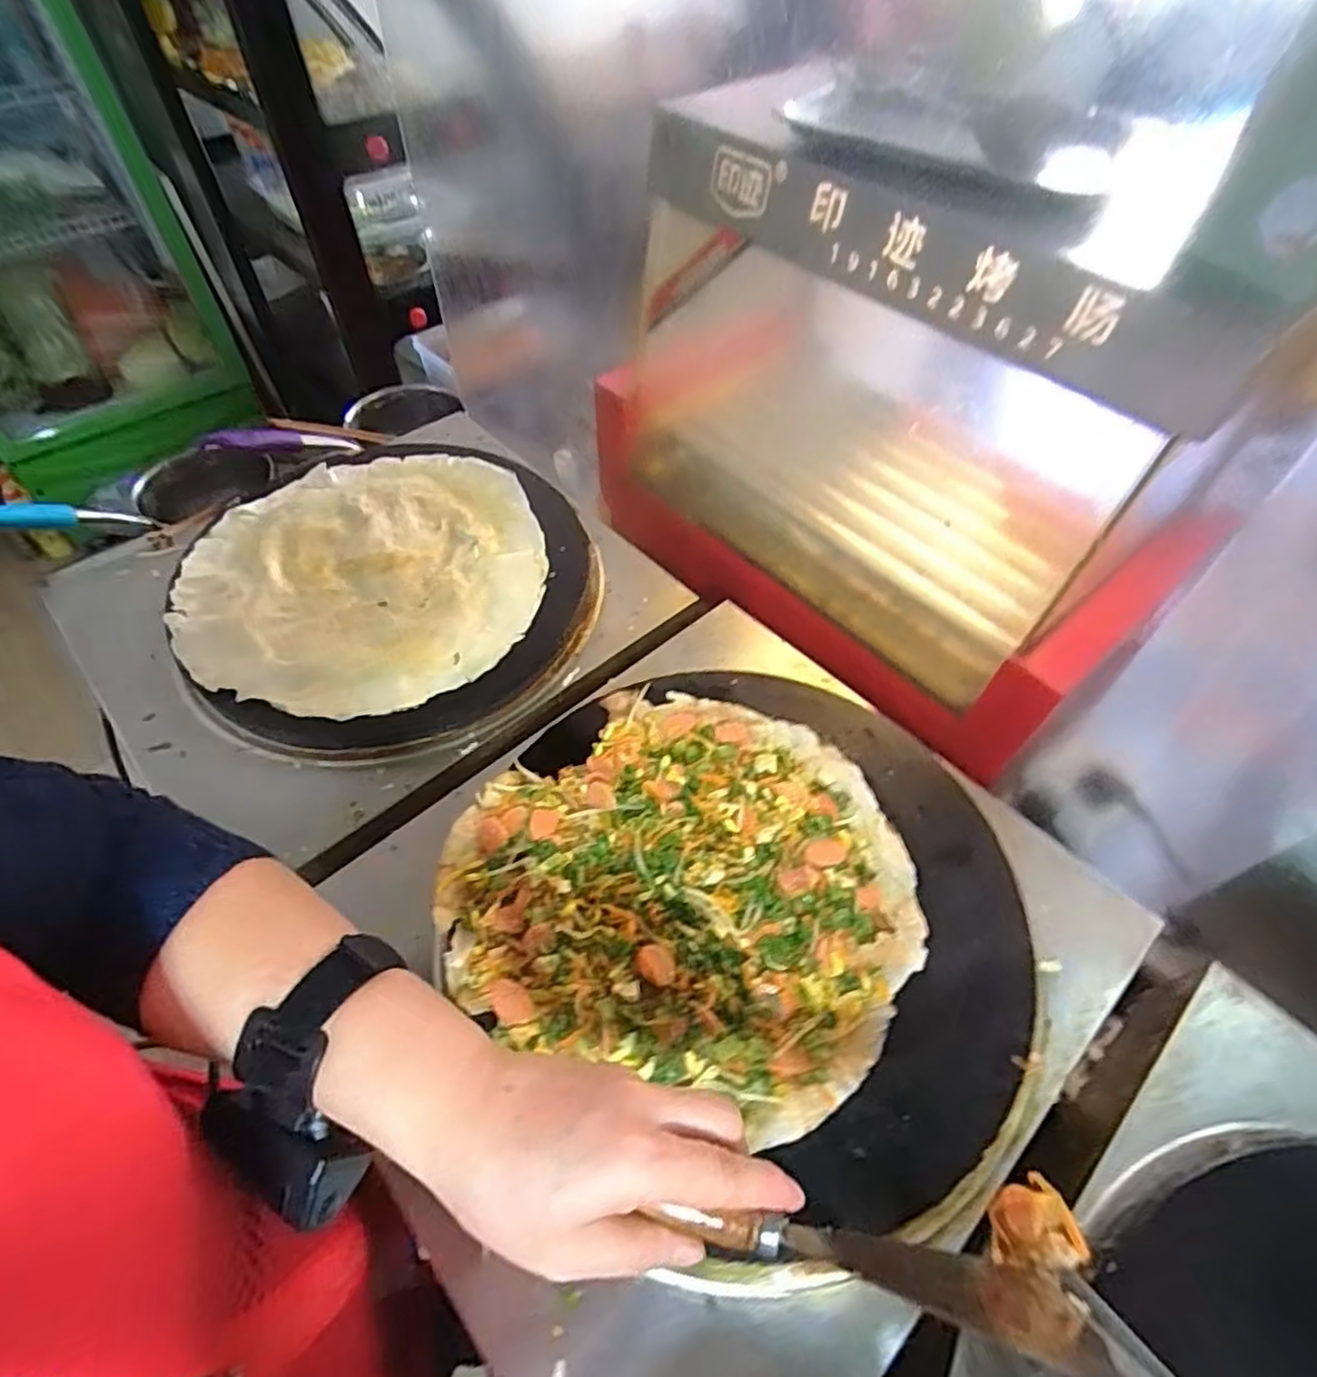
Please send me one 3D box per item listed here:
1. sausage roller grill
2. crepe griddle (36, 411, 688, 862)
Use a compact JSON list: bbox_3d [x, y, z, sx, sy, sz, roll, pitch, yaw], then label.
[{"bbox_3d":[0.245,-0.312,0.683,0.372,0.380,0.604,-37,61,-24],"label":"sausage roller grill"},{"bbox_3d":[-0.287,-0.104,0.691,0.473,0.076,0.433,-38,61,-25],"label":"crepe griddle"}]

